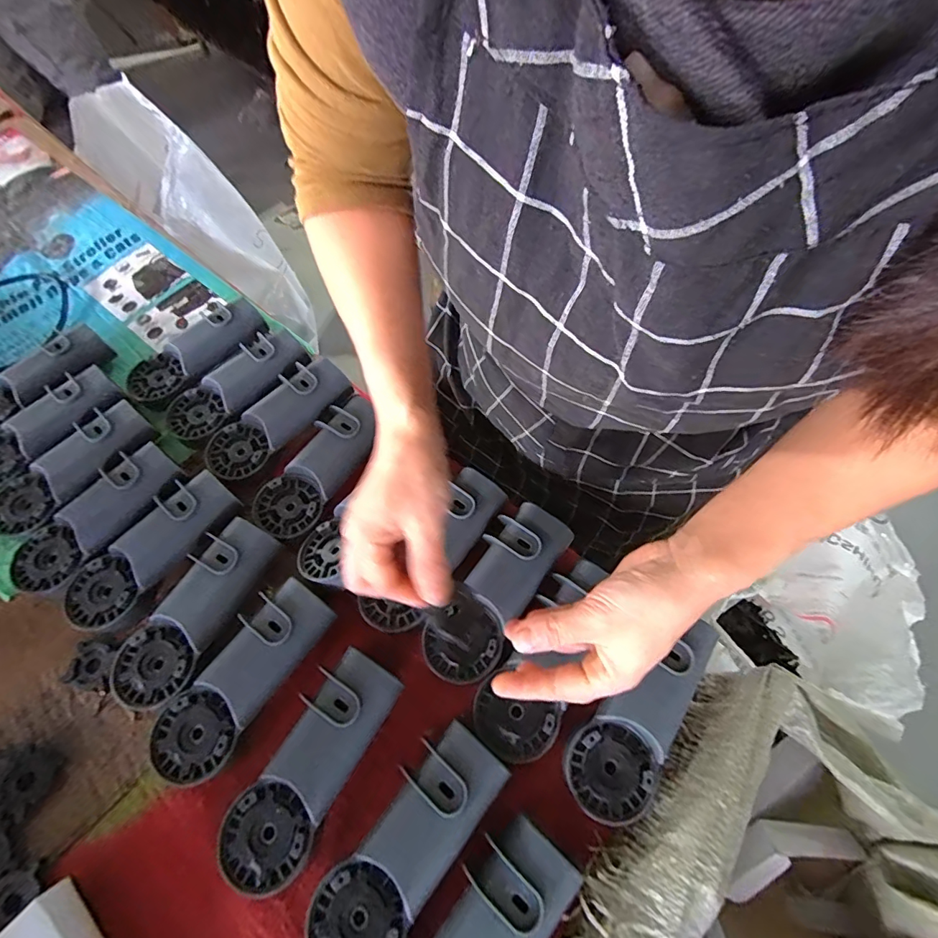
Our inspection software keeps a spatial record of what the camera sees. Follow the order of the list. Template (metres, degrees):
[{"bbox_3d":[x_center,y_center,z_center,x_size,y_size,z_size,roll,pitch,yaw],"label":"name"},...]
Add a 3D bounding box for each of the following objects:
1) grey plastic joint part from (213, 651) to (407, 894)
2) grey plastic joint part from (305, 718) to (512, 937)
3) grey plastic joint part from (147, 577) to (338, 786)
[{"bbox_3d":[-0.118,0.219,0.347,0.065,0.039,0.162,26,65,14],"label":"grey plastic joint part"},{"bbox_3d":[-0.043,0.261,0.323,0.061,0.035,0.158,34,67,17],"label":"grey plastic joint part"},{"bbox_3d":[-0.182,0.167,0.376,0.065,0.042,0.161,32,67,16],"label":"grey plastic joint part"}]

